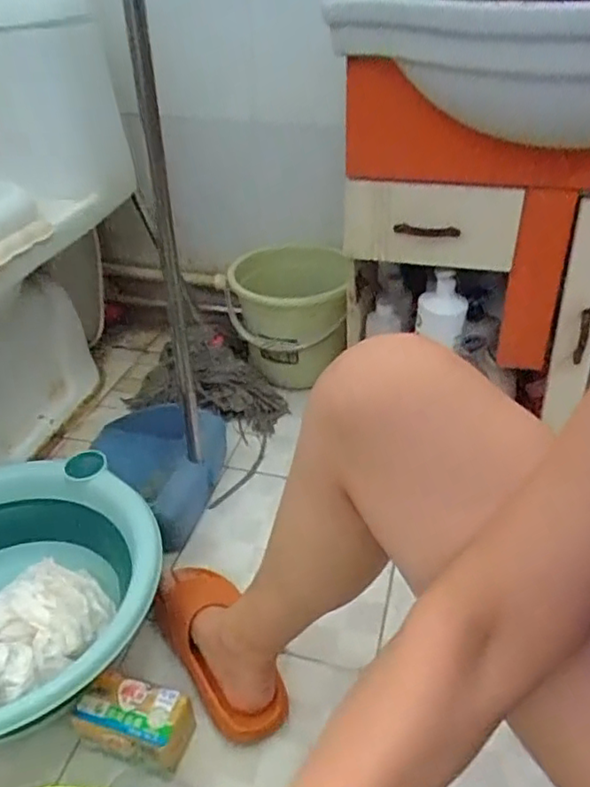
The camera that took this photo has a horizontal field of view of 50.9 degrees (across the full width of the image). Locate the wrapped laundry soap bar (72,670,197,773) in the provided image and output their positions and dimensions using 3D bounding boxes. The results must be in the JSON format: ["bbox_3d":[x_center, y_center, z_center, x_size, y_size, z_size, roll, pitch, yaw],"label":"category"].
[{"bbox_3d":[-0.169,0.350,0.661,0.112,0.063,0.067,13,38,19],"label":"wrapped laundry soap bar"}]

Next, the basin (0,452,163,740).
[{"bbox_3d":[-0.331,0.255,0.733,0.338,0.140,0.349,-1,36,1],"label":"basin"}]

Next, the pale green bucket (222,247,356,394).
[{"bbox_3d":[-0.022,-0.149,1.204,0.195,0.195,0.219,-11,37,-13],"label":"pale green bucket"}]

